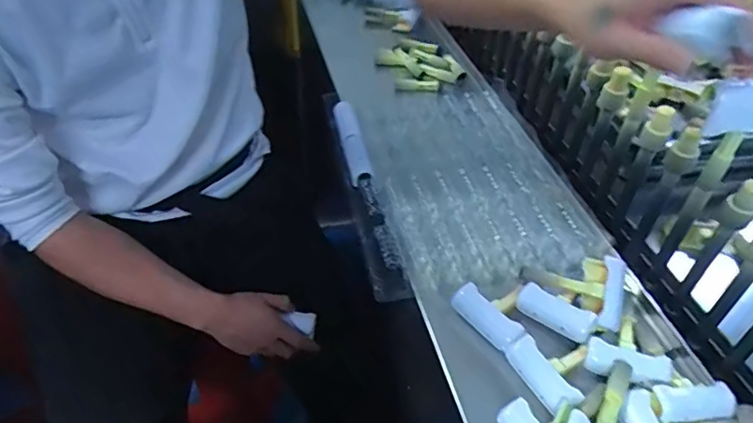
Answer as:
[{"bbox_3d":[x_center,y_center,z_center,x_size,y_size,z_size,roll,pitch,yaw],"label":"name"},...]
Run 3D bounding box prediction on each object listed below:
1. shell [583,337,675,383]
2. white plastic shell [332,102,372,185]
[{"bbox_3d":[0.236,0.145,0.502,0.076,0.014,0.034,13,45,11],"label":"shell"},{"bbox_3d":[-0.034,-0.101,0.726,0.030,0.024,0.177,-6,45,-9],"label":"white plastic shell"}]

